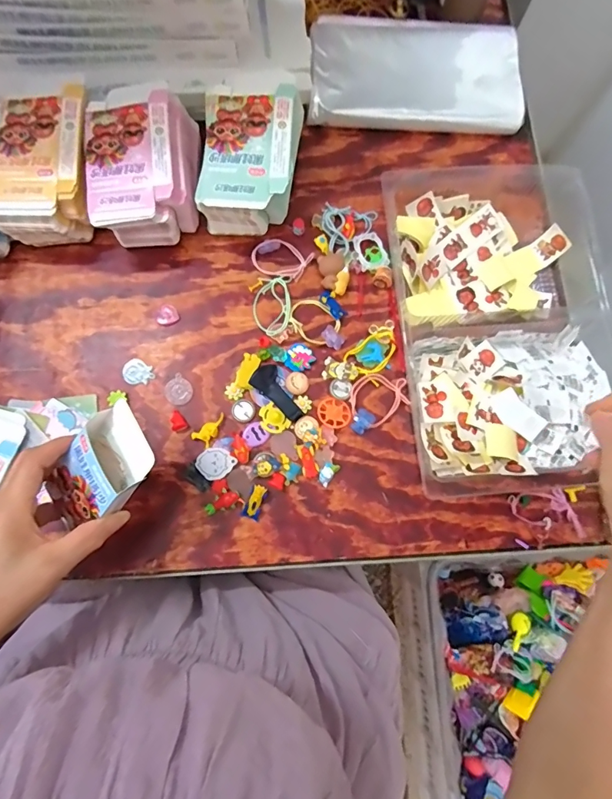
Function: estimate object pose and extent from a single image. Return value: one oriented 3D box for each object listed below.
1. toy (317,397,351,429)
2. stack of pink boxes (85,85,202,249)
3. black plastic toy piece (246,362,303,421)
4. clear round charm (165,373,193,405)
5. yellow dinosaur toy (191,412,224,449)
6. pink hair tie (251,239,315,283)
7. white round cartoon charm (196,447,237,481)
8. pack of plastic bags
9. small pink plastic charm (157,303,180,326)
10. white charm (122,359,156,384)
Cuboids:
[{"bbox_3d":[0.028,0.013,0.444,0.032,0.004,0.033,0,78,0],"label":"toy"},{"bbox_3d":[-0.168,-0.242,0.465,0.100,0.072,0.147,-5,78,-2],"label":"stack of pink boxes"},{"bbox_3d":[-0.025,-0.009,0.443,0.063,0.012,0.031,40,81,7],"label":"black plastic toy piece"},{"bbox_3d":[-0.130,-0.009,0.447,0.030,0.004,0.027,44,81,8],"label":"clear round charm"},{"bbox_3d":[-0.094,0.029,0.438,0.019,0.006,0.037,39,81,7],"label":"yellow dinosaur toy"},{"bbox_3d":[-0.027,-0.154,0.479,0.058,0.008,0.043,27,79,5],"label":"pink hair tie"},{"bbox_3d":[-0.089,0.062,0.431,0.032,0.004,0.030,2,75,-6],"label":"white round cartoon charm"},{"bbox_3d":[0.130,-0.399,0.524,0.247,0.030,0.151,0,78,-2],"label":"pack of plastic bags"},{"bbox_3d":[-0.148,-0.092,0.470,0.022,0.004,0.022,-11,79,-3],"label":"small pink plastic charm"},{"bbox_3d":[-0.173,-0.027,0.452,0.031,0.005,0.026,28,80,5],"label":"white charm"}]

